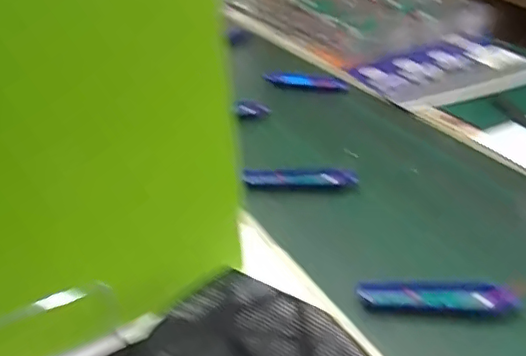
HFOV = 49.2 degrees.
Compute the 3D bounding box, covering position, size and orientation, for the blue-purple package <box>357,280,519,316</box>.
[{"bbox_3d":[0.199,0.136,0.664,0.174,0.026,0.042,0,33,5],"label":"blue-purple package"}]

